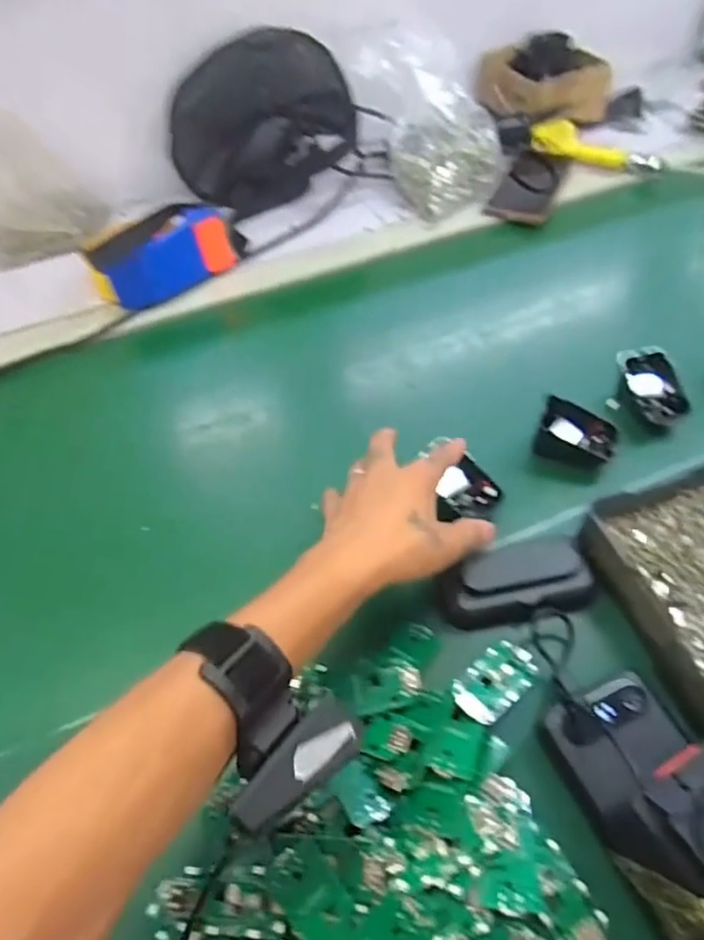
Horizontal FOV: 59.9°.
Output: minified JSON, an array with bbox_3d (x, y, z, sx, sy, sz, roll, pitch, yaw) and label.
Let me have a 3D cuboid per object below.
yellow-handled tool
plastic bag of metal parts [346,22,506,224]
[{"bbox_3d":[0.325,-0.434,0.820,0.173,0.026,0.038,31,59,26],"label":"yellow-handled tool"},{"bbox_3d":[0.099,-0.439,0.765,0.170,0.158,0.159,32,59,27],"label":"plastic bag of metal parts"}]

